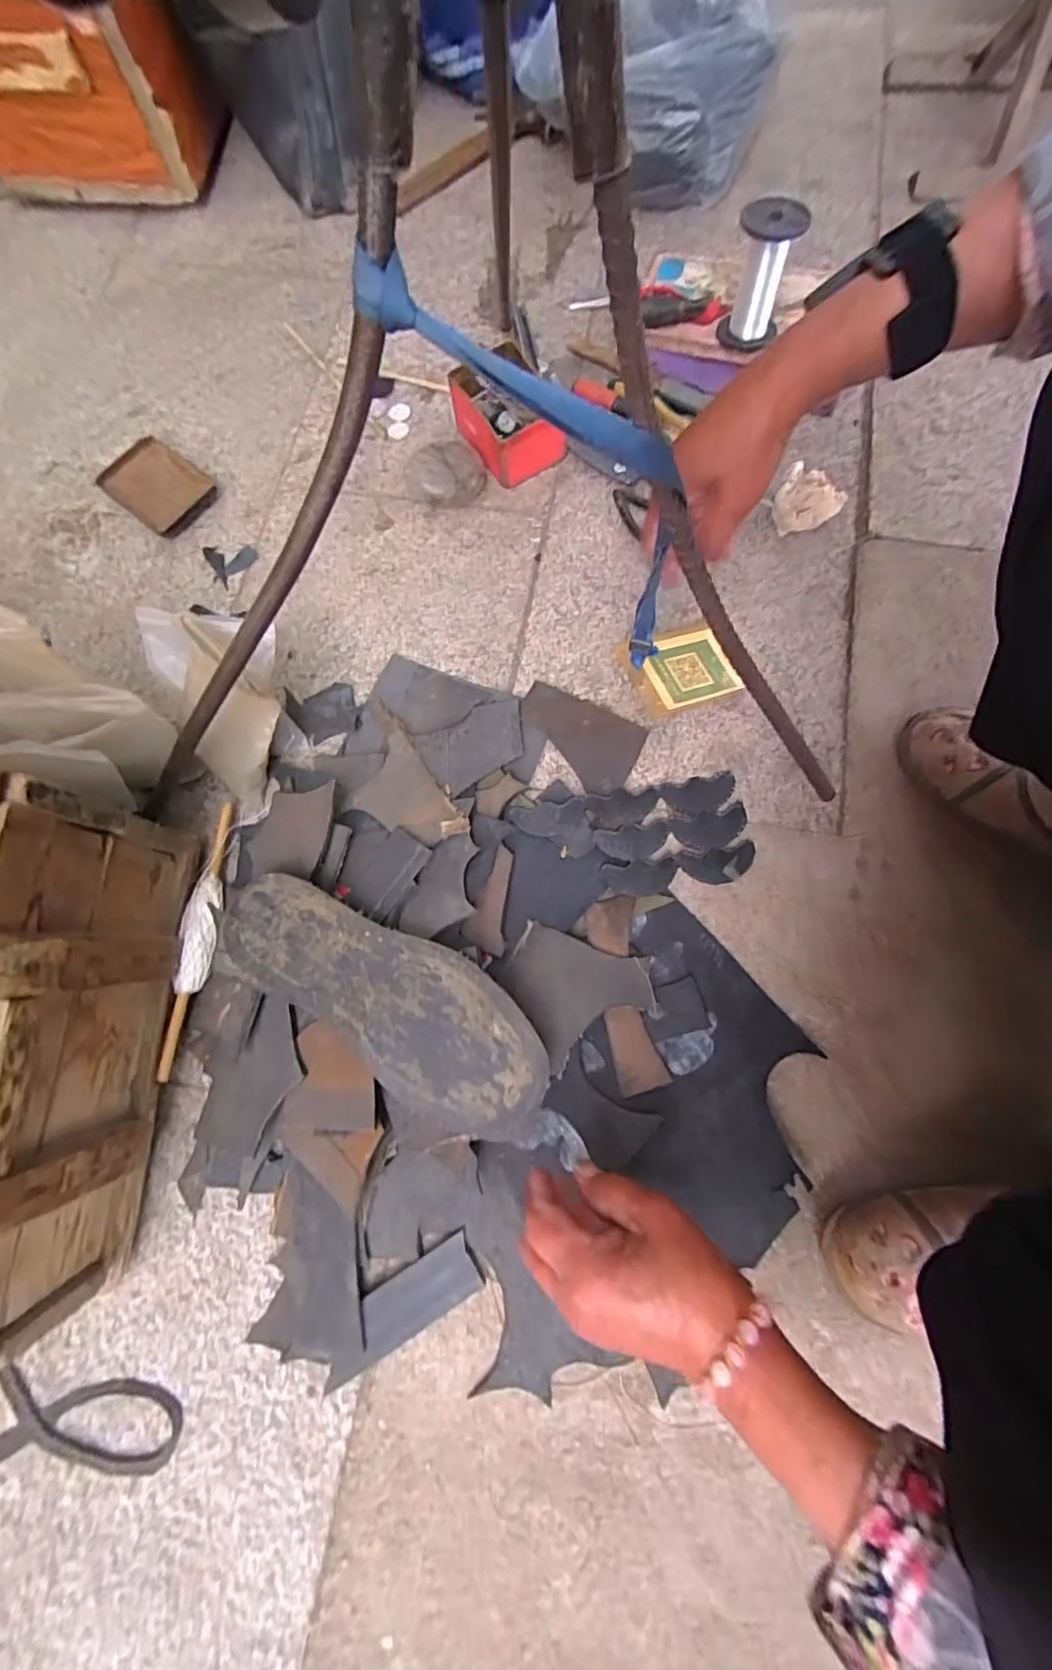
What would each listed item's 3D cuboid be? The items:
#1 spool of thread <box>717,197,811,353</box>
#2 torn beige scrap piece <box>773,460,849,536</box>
[{"bbox_3d":[0.206,-0.497,0.522,0.051,0.089,0.053,7,77,3],"label":"spool of thread"},{"bbox_3d":[0.264,-0.312,0.547,0.055,0.033,0.057,0,77,1],"label":"torn beige scrap piece"}]

